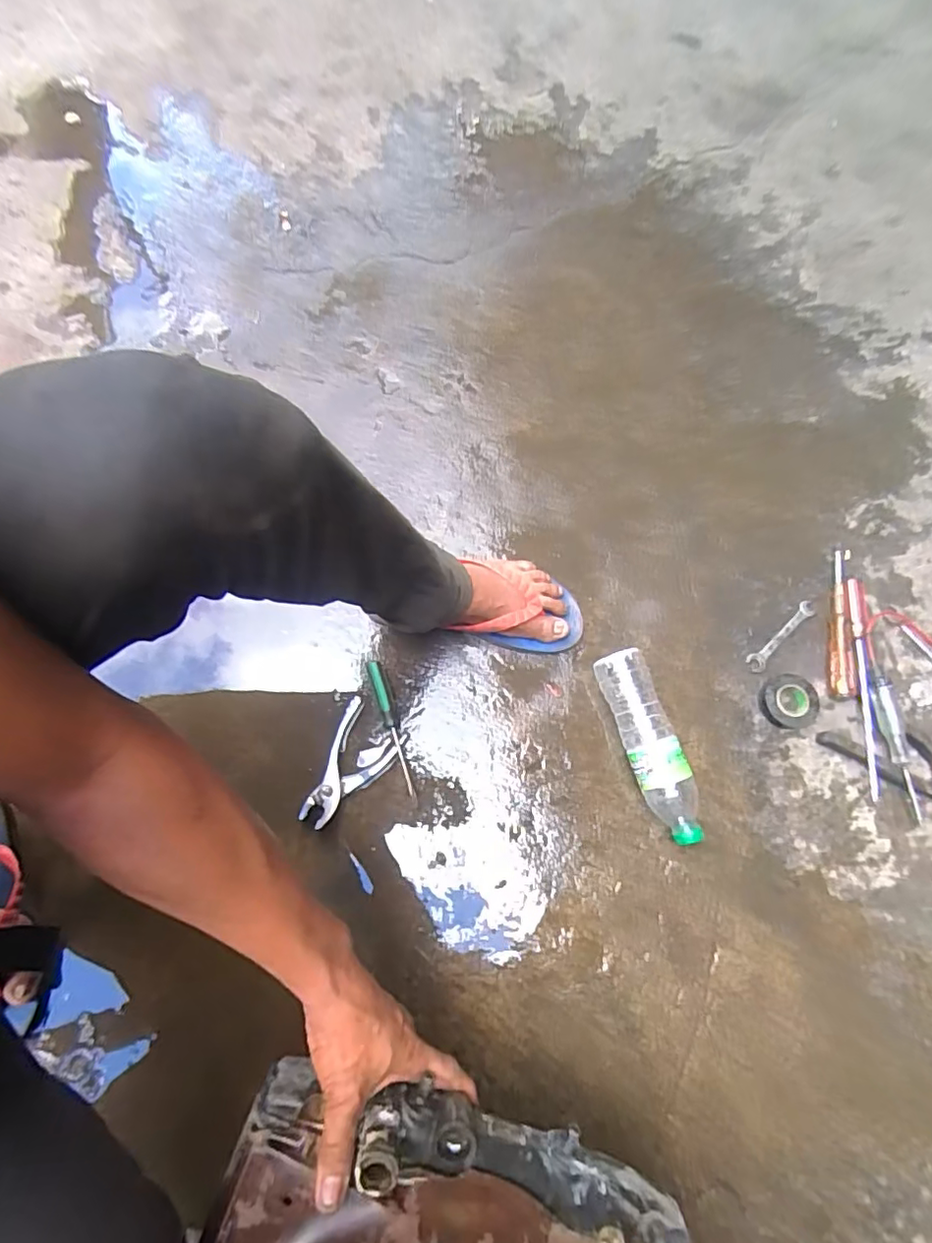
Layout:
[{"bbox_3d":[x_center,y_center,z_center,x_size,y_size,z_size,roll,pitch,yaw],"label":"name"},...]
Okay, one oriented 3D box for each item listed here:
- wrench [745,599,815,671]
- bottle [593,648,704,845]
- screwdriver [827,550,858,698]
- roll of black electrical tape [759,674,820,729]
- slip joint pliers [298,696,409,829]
[{"bbox_3d":[0.403,0.017,0.711,0.125,0.004,0.022,-42,78,-12],"label":"wrench"},{"bbox_3d":[0.213,0.142,0.650,0.059,0.060,0.218,-20,74,-6],"label":"bottle"},{"bbox_3d":[0.468,0.000,0.705,0.028,0.020,0.191,6,73,1],"label":"screwdriver"},{"bbox_3d":[0.394,0.098,0.679,0.070,0.015,0.062,-6,73,-2],"label":"roll of black electrical tape"},{"bbox_3d":[-0.141,0.169,0.649,0.080,0.005,0.140,34,76,9],"label":"slip joint pliers"}]

